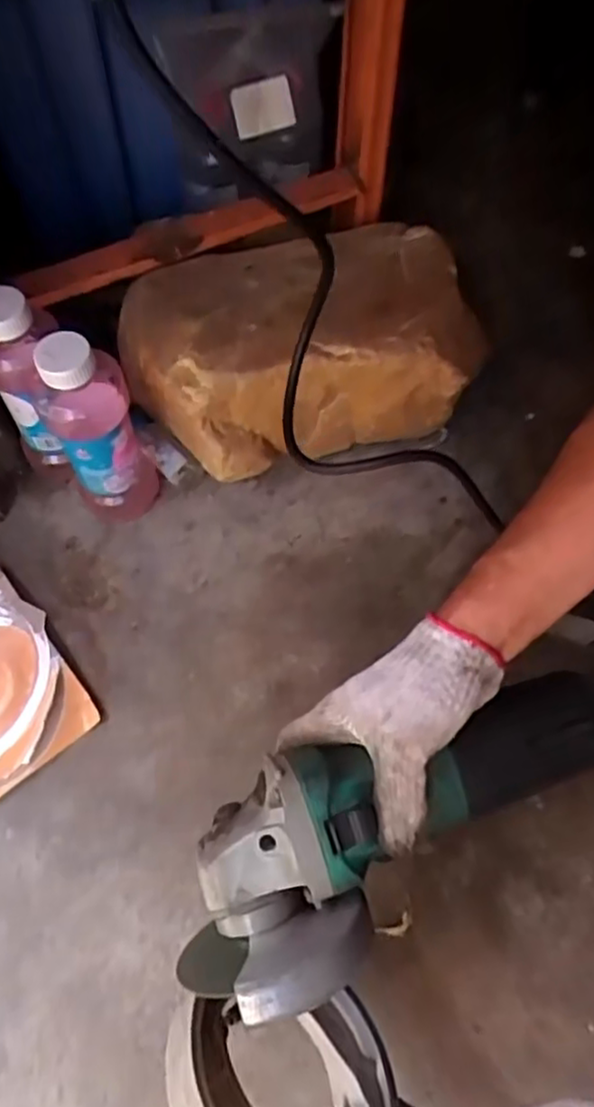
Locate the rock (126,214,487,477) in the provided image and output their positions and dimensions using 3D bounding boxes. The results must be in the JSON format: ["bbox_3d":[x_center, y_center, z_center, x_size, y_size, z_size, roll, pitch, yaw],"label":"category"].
[{"bbox_3d":[0.001,-0.184,0.656,0.299,0.138,0.198,-16,64,-7],"label":"rock"}]

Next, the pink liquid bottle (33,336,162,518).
[{"bbox_3d":[-0.170,-0.103,0.591,0.072,0.195,0.056,-24,65,-10],"label":"pink liquid bottle"}]

